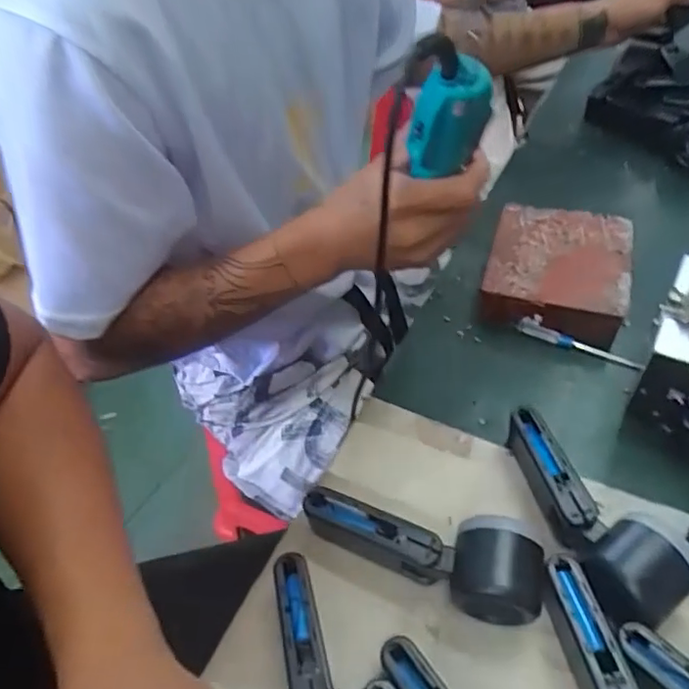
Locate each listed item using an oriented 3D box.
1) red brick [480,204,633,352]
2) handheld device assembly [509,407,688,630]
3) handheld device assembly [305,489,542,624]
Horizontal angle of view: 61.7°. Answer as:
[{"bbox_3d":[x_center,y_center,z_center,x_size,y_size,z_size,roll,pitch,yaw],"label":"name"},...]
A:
[{"bbox_3d":[0.216,-0.072,0.586,0.129,0.056,0.146,13,51,16],"label":"red brick"},{"bbox_3d":[0.174,0.116,0.414,0.068,0.057,0.164,-15,49,-8],"label":"handheld device assembly"},{"bbox_3d":[0.049,0.142,0.398,0.164,0.058,0.050,10,50,14],"label":"handheld device assembly"}]

